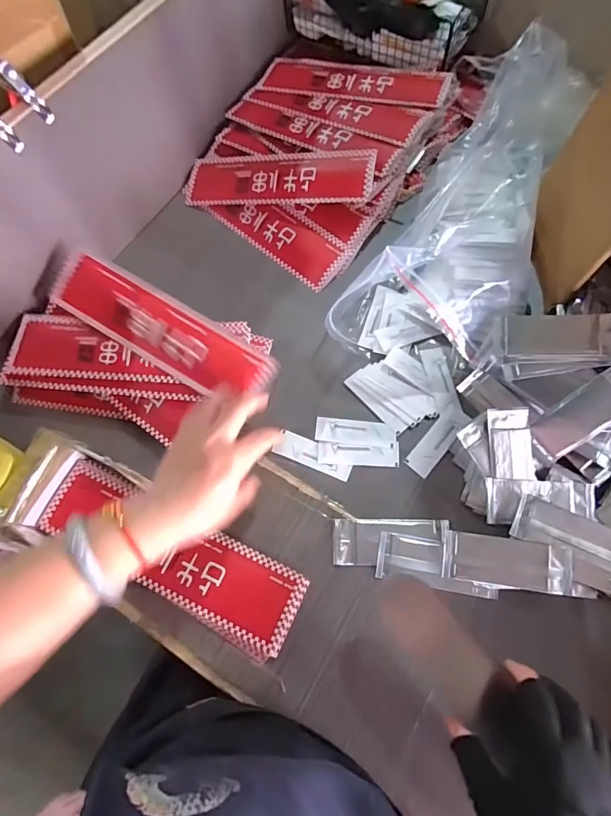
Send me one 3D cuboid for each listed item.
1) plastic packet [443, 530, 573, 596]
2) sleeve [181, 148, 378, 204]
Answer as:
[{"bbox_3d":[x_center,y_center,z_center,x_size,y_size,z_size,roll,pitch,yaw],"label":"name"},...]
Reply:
[{"bbox_3d":[0.206,0.158,0.429,0.121,0.006,0.047,6,83,9],"label":"plastic packet"},{"bbox_3d":[-0.044,-0.320,0.586,0.278,0.011,0.069,9,89,21],"label":"sleeve"}]

